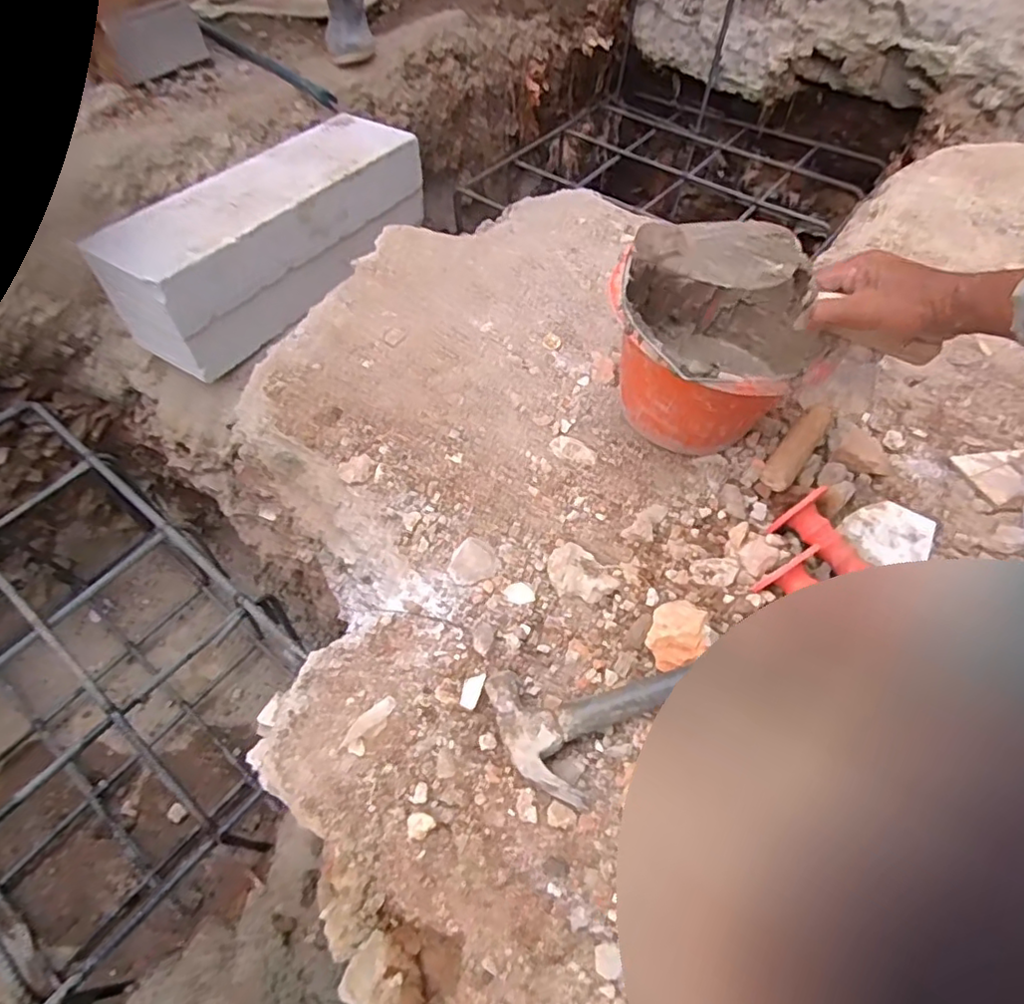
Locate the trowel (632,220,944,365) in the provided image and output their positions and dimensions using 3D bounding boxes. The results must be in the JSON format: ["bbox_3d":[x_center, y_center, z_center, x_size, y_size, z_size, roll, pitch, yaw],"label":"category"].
[{"bbox_3d":[0.232,-0.184,0.508,0.260,0.044,0.062,24,60,4],"label":"trowel"}]

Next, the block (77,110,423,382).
[{"bbox_3d":[-0.427,-0.483,1.107,0.193,0.204,0.585,30,58,19],"label":"block"}]

